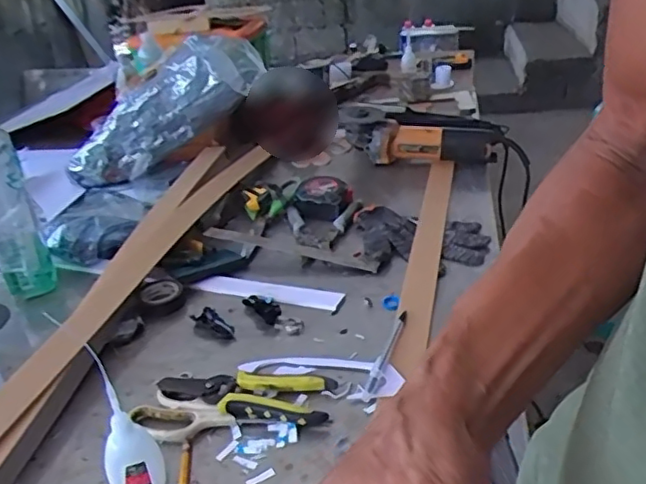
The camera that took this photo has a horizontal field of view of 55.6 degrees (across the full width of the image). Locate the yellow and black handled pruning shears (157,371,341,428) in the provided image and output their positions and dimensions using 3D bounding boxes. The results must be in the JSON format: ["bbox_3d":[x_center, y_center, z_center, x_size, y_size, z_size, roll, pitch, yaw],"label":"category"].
[{"bbox_3d":[-0.076,0.148,0.597,0.166,0.023,0.060,3,30,15],"label":"yellow and black handled pruning shears"}]

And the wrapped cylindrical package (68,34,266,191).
[{"bbox_3d":[-0.284,-0.232,1.104,0.392,0.147,0.121,-38,32,1],"label":"wrapped cylindrical package"}]

